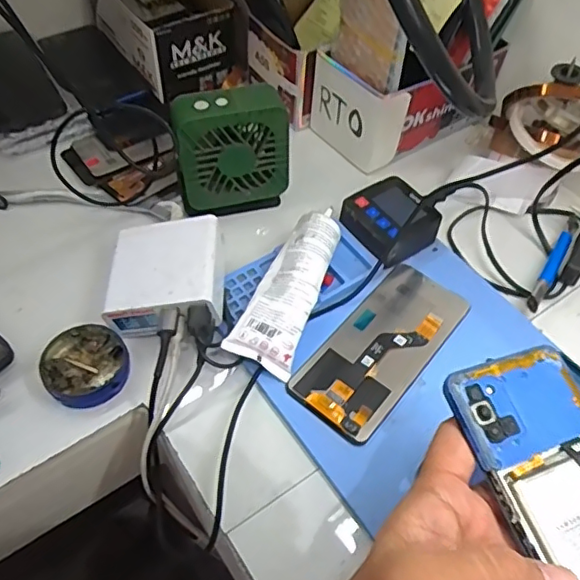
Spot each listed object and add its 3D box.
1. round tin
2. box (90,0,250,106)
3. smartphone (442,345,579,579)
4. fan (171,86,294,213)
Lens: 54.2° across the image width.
[{"bbox_3d":[-0.153,0.055,0.425,0.059,0.016,0.060,2,55,-3],"label":"round tin"},{"bbox_3d":[-0.141,-0.311,0.645,0.121,0.070,0.191,-25,60,-20],"label":"box"},{"bbox_3d":[0.133,0.100,0.257,0.071,0.009,0.154,-17,65,-15],"label":"smartphone"},{"bbox_3d":[-0.052,-0.121,0.499,0.096,0.104,0.041,-14,57,-13],"label":"fan"}]

